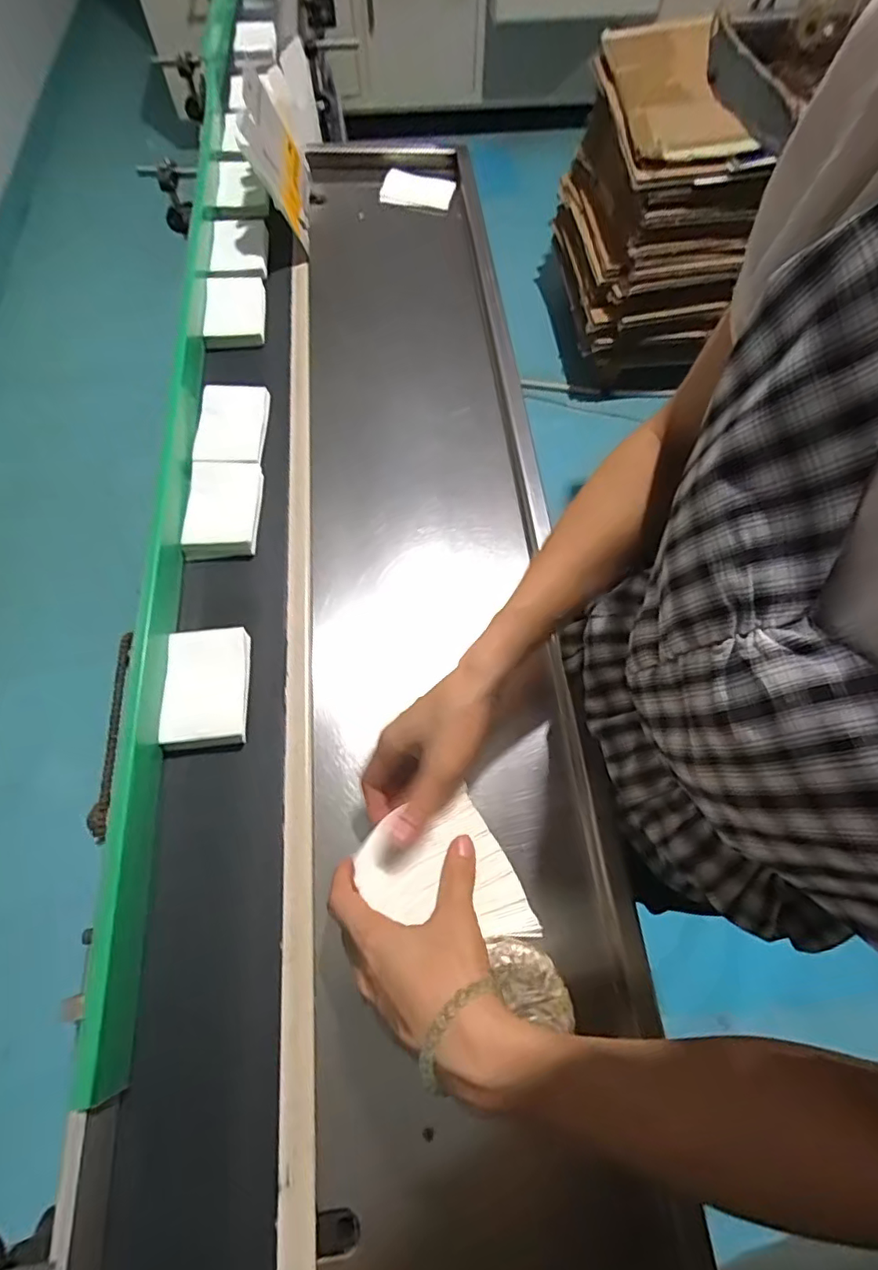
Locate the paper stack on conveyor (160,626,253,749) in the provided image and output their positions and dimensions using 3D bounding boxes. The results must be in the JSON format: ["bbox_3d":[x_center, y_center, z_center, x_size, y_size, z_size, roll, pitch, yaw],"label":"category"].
[{"bbox_3d":[-0.206,0.045,0.499,0.073,0.017,0.104,-4,65,-4],"label":"paper stack on conveyor"}]

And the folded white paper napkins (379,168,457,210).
[{"bbox_3d":[-0.033,-0.697,0.880,0.112,0.012,0.062,7,83,-4],"label":"folded white paper napkins"}]

